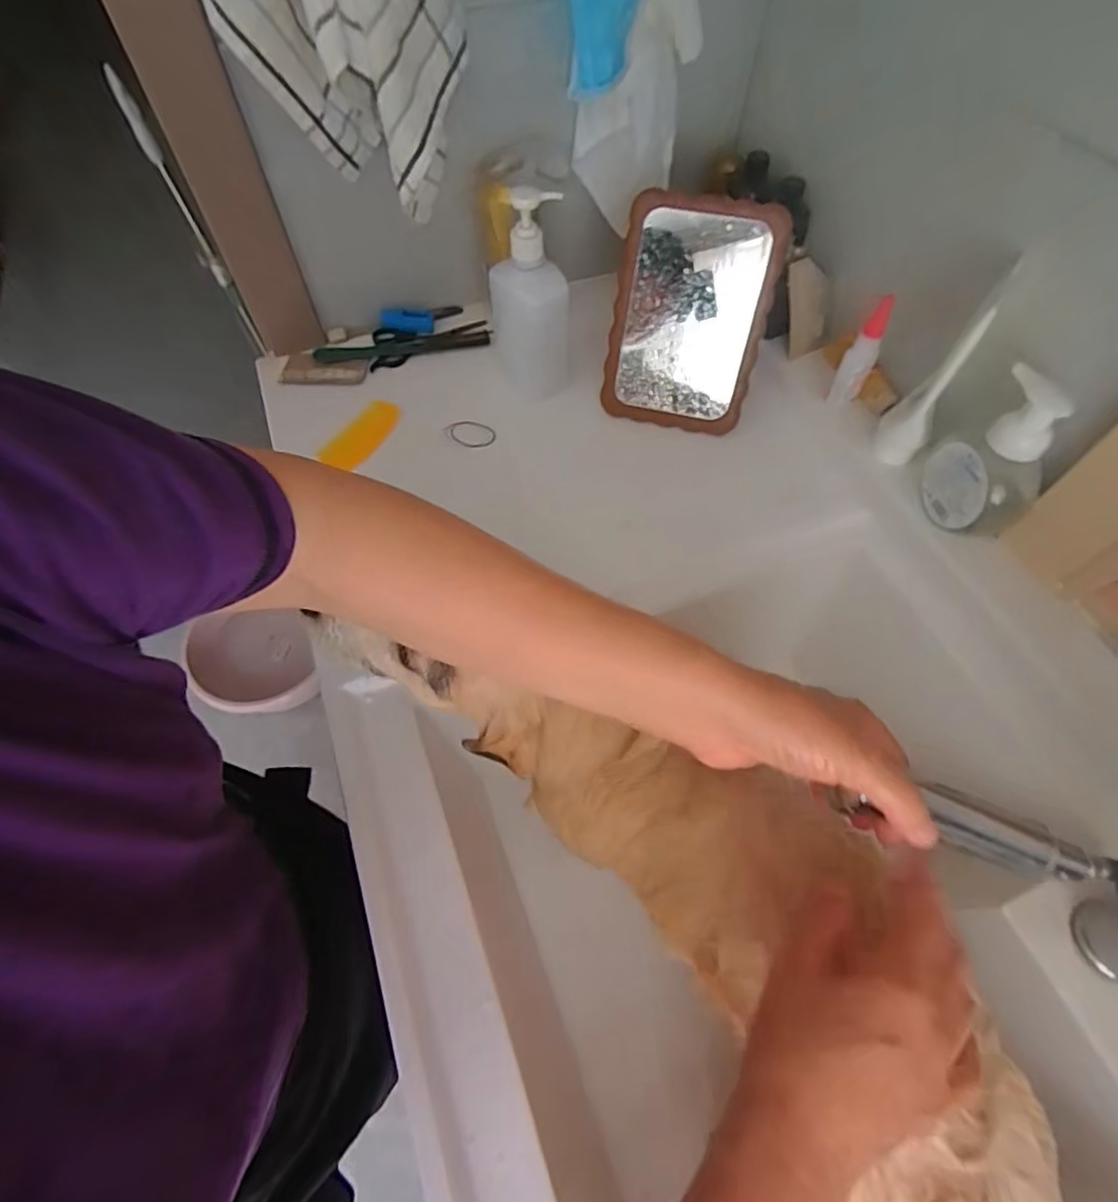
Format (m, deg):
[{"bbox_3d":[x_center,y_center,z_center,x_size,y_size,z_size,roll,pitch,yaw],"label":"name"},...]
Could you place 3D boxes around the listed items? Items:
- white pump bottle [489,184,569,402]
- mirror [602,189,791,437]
[{"bbox_3d":[-0.030,-0.308,0.615,0.075,0.195,0.063,-7,60,-4],"label":"white pump bottle"},{"bbox_3d":[0.132,-0.289,0.614,0.148,0.209,0.028,13,32,7],"label":"mirror"}]

